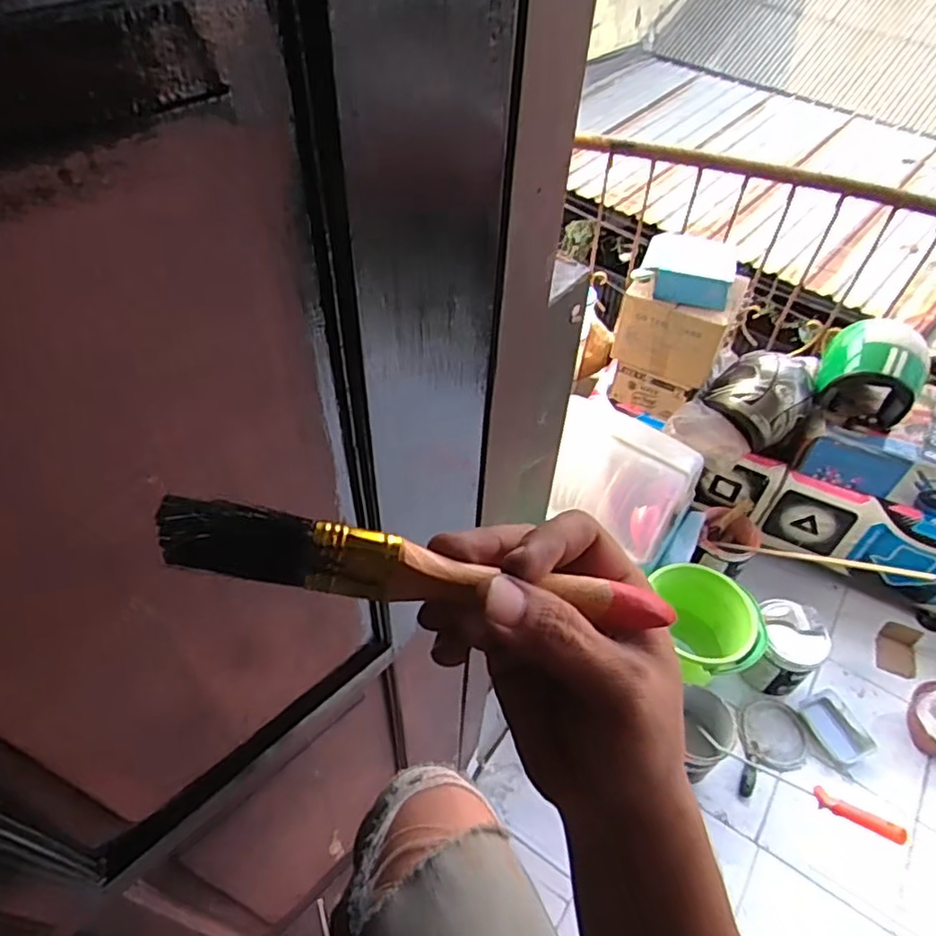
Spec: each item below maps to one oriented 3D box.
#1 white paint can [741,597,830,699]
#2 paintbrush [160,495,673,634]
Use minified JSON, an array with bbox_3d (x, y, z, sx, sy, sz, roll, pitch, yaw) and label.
[{"bbox_3d":[0.802,0.462,1.657,0.191,0.194,0.176,1,49,-2],"label":"white paint can"},{"bbox_3d":[-0.012,0.036,0.210,0.166,0.026,0.012,11,48,-11],"label":"paintbrush"}]

